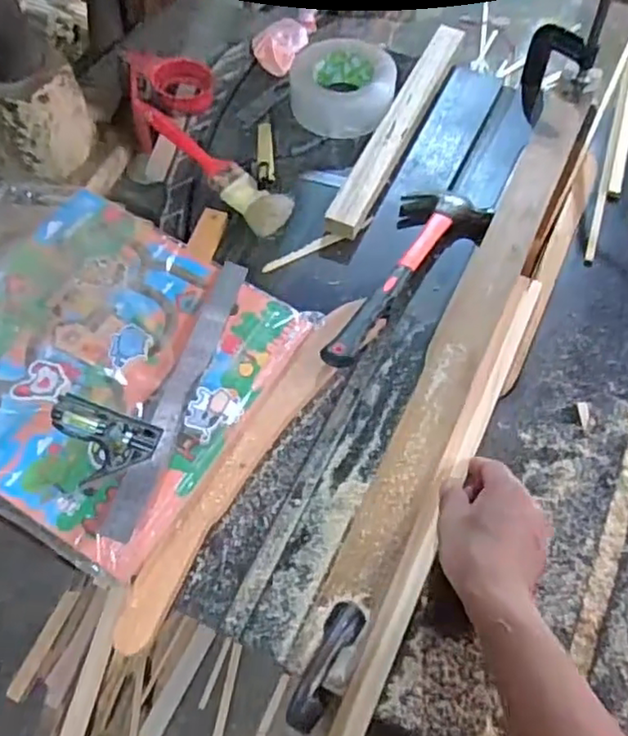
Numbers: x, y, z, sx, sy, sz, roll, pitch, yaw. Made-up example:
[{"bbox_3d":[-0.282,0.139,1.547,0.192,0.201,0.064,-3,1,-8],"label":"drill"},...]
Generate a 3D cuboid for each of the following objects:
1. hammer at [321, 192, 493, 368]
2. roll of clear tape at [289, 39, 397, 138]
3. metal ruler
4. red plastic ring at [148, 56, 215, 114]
[{"bbox_3d":[0.100,-0.092,0.680,0.094,0.032,0.262,23,64,14],"label":"hammer"},{"bbox_3d":[0.036,-0.353,0.815,0.126,0.053,0.126,0,59,0],"label":"roll of clear tape"},{"bbox_3d":[-0.123,0.017,0.607,0.030,0.011,0.296,18,58,2],"label":"metal ruler"},{"bbox_3d":[-0.167,-0.352,0.816,0.074,0.046,0.056,-3,59,-2],"label":"red plastic ring"}]

